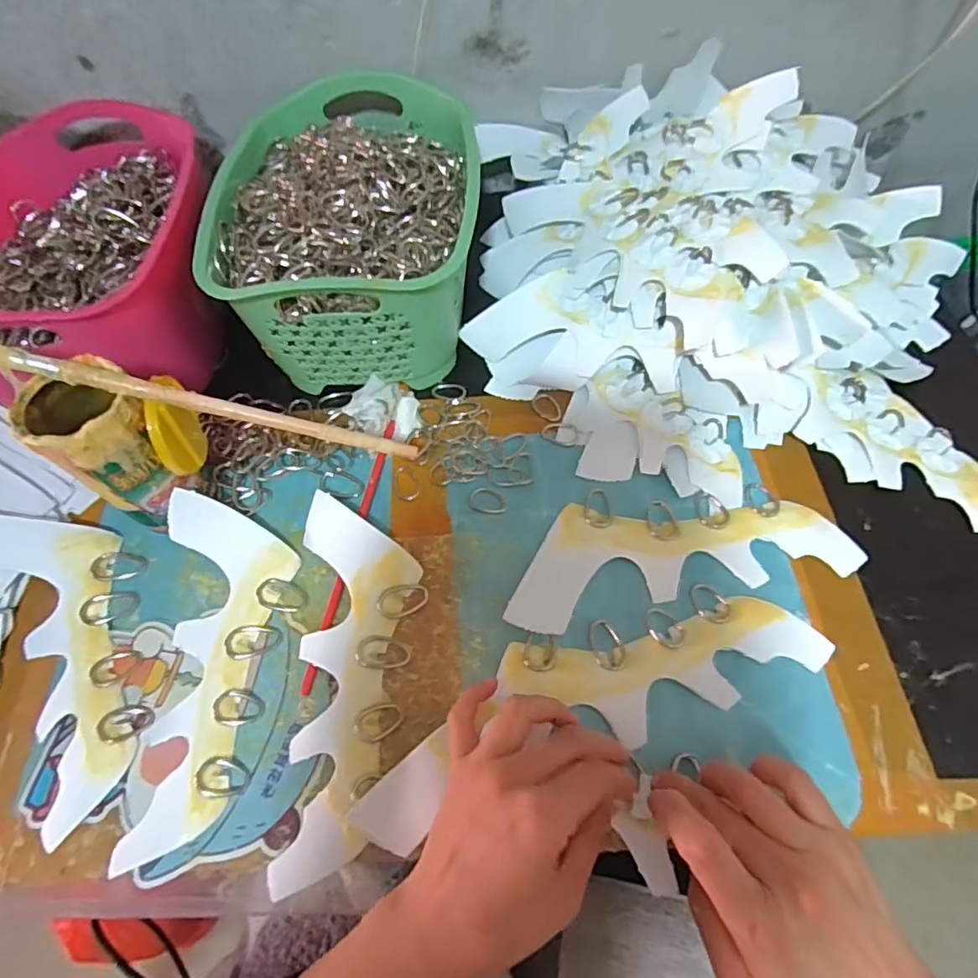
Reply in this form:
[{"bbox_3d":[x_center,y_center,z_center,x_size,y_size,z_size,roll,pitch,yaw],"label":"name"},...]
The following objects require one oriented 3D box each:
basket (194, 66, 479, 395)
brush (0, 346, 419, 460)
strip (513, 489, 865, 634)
[{"bbox_3d":[-0.109,-0.218,0.470,0.193,0.108,0.258,-1,62,2],"label":"basket"},{"bbox_3d":[-0.171,-0.052,0.333,0.260,0.015,0.014,13,61,-16],"label":"brush"},{"bbox_3d":[0.125,0.037,0.384,0.229,0.010,0.084,-11,63,-3],"label":"strip"}]

